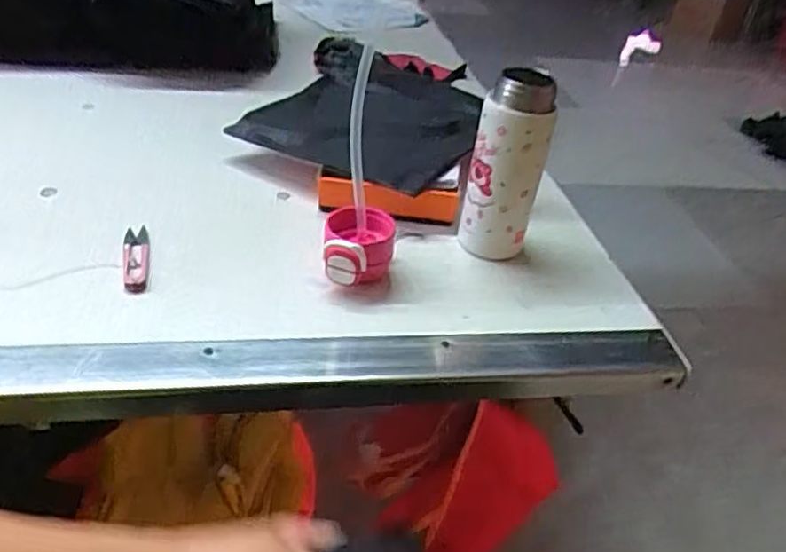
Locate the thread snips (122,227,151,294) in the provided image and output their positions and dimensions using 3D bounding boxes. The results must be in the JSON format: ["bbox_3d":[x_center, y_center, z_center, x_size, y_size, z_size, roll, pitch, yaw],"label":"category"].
[{"bbox_3d":[-0.242,-0.018,0.625,0.024,0.011,0.105,-3,38,-18],"label":"thread snips"}]

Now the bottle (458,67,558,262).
[{"bbox_3d":[0.112,-0.106,0.661,0.070,0.179,0.062,11,36,0],"label":"bottle"}]

